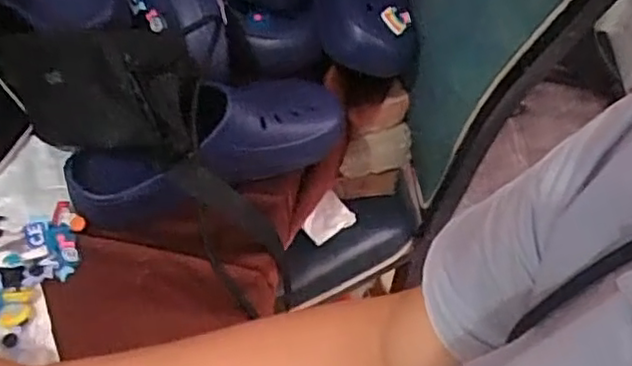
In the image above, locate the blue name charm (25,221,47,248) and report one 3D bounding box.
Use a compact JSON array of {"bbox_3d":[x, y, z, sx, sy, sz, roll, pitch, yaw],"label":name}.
[{"bbox_3d":[-0.231,0.043,0.546,0.016,0.004,0.024,-5,60,-28],"label":"blue name charm"}]

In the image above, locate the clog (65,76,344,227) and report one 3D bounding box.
[{"bbox_3d":[-0.088,-0.032,0.598,0.258,0.078,0.074,-15,51,-19],"label":"clog"}]

